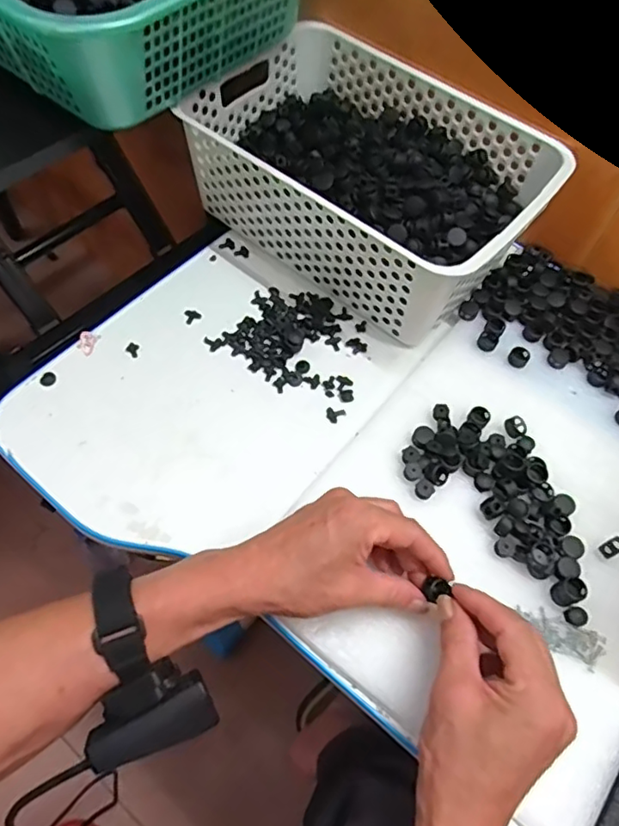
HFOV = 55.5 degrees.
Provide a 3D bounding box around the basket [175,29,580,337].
[{"bbox_3d":[0.053,-0.218,0.545,0.301,0.101,0.202,36,64,16],"label":"basket"}]

